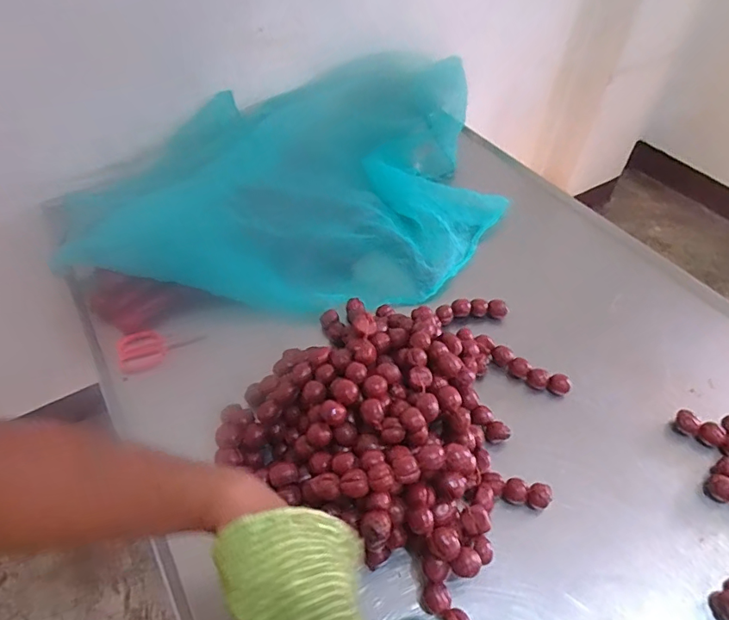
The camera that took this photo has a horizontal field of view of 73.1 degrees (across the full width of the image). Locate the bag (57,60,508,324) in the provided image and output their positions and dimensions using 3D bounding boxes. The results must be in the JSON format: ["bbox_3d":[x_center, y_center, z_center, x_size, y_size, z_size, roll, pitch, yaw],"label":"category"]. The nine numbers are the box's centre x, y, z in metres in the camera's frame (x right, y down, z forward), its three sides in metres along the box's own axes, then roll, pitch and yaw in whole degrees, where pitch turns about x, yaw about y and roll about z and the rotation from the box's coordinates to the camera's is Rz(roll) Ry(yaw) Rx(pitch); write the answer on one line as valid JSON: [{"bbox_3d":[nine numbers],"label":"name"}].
[{"bbox_3d":[-0.140,-0.303,1.066,0.870,0.207,0.674,7,49,5],"label":"bag"}]

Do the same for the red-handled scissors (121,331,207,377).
[{"bbox_3d":[-0.358,0.065,0.865,0.139,0.008,0.070,-15,80,-12],"label":"red-handled scissors"}]

